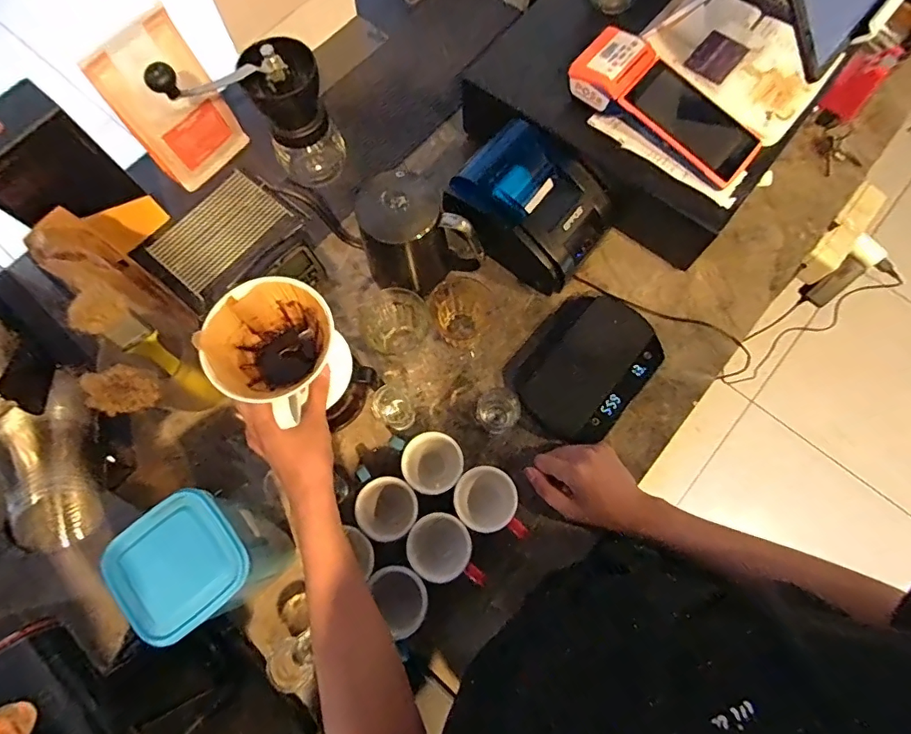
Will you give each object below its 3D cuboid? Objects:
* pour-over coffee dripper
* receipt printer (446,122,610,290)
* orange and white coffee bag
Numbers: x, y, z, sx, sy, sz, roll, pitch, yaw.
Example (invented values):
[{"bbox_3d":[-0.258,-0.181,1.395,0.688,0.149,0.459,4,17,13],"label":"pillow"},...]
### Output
[{"bbox_3d":[-0.164,-0.011,0.465,0.105,0.092,0.110,0,73,1],"label":"pour-over coffee dripper"},{"bbox_3d":[0.096,-0.202,0.610,0.176,0.107,0.137,35,77,11],"label":"receipt printer"},{"bbox_3d":[-0.350,-0.324,0.616,0.049,0.178,0.117,39,78,12],"label":"orange and white coffee bag"}]

